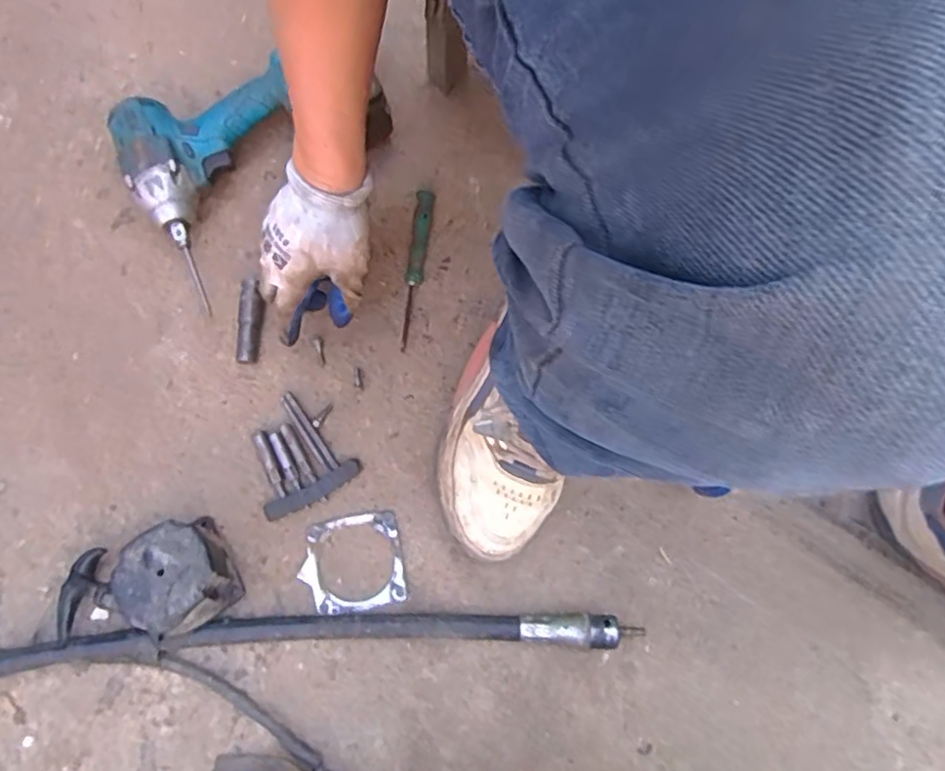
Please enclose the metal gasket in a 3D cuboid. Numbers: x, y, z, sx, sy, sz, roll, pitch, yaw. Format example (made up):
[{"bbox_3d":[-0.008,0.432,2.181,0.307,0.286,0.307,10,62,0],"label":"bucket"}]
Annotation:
[{"bbox_3d":[-0.107,0.158,0.578,0.090,0.004,0.080,-8,82,-6],"label":"metal gasket"}]

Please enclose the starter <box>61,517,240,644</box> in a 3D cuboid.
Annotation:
[{"bbox_3d":[-0.274,0.168,0.536,0.148,0.058,0.087,-17,73,-8],"label":"starter"}]

